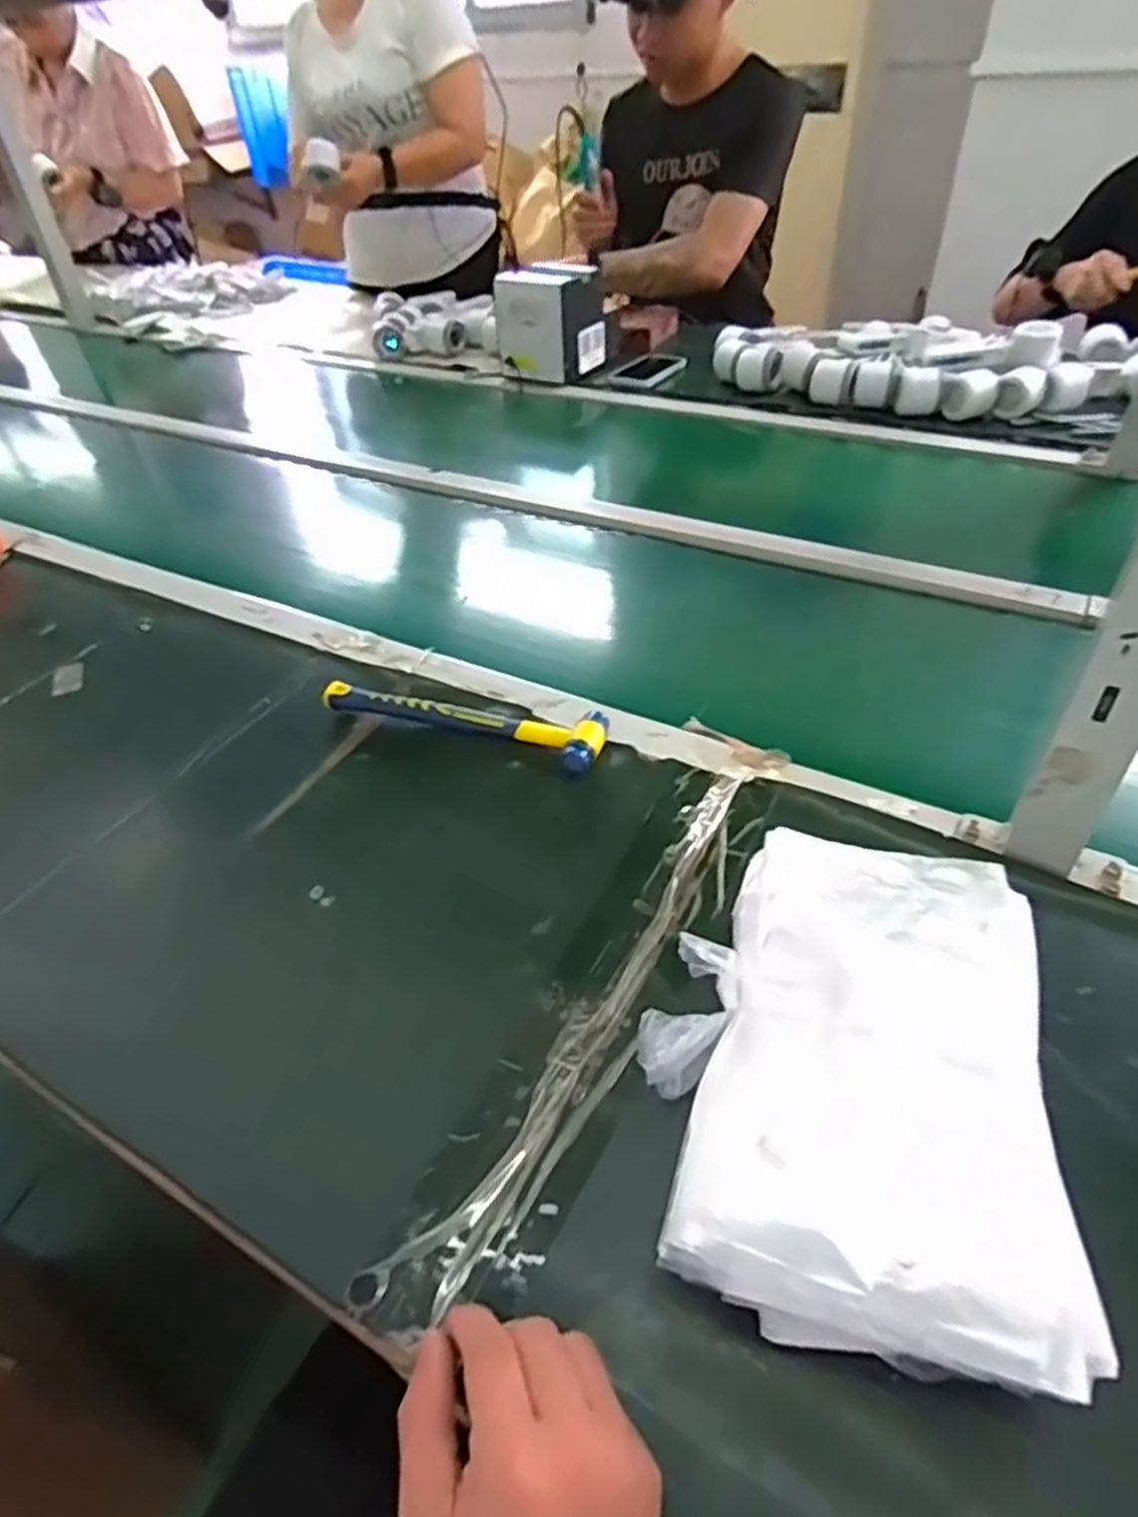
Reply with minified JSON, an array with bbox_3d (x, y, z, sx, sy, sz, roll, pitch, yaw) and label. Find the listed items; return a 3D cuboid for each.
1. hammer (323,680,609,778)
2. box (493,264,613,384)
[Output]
[{"bbox_3d":[-0.085,-0.037,0.661,0.242,0.026,0.059,15,47,20],"label":"hammer"},{"bbox_3d":[-0.026,-0.694,1.285,0.119,0.159,0.147,26,51,29],"label":"box"}]

